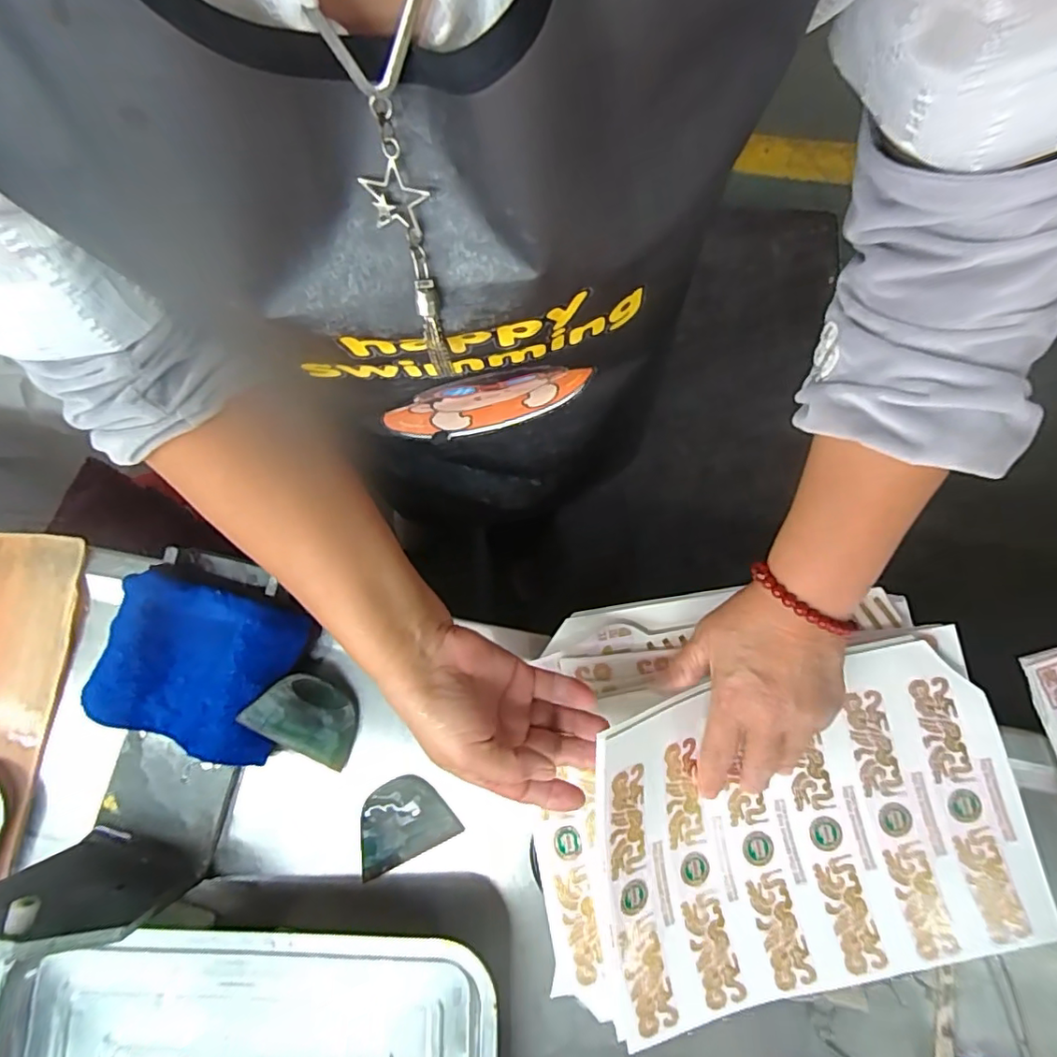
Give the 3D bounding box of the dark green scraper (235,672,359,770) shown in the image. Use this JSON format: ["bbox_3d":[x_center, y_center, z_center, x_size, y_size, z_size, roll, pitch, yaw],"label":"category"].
[{"bbox_3d":[-0.175,0.151,0.457,0.089,0.007,0.054,39,69,-22],"label":"dark green scraper"}]

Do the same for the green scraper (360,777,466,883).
[{"bbox_3d":[-0.103,0.233,0.453,0.078,0.007,0.059,-25,83,-5],"label":"green scraper"}]

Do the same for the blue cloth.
[{"bbox_3d":[-0.271,0.107,0.451,0.158,0.033,0.127,14,75,3],"label":"blue cloth"}]

